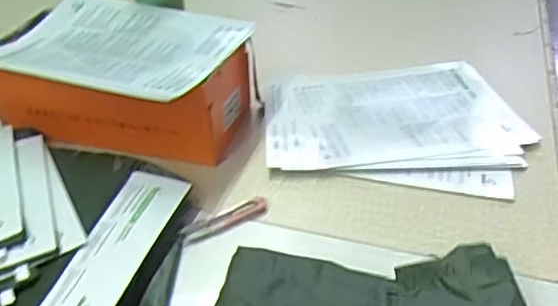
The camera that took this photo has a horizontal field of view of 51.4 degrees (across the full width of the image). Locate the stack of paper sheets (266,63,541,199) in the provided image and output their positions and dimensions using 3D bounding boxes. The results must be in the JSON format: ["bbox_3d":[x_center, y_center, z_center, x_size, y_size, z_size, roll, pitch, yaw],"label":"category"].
[{"bbox_3d":[0.150,-0.048,0.761,0.326,0.012,0.275,1,39,-1],"label":"stack of paper sheets"}]

